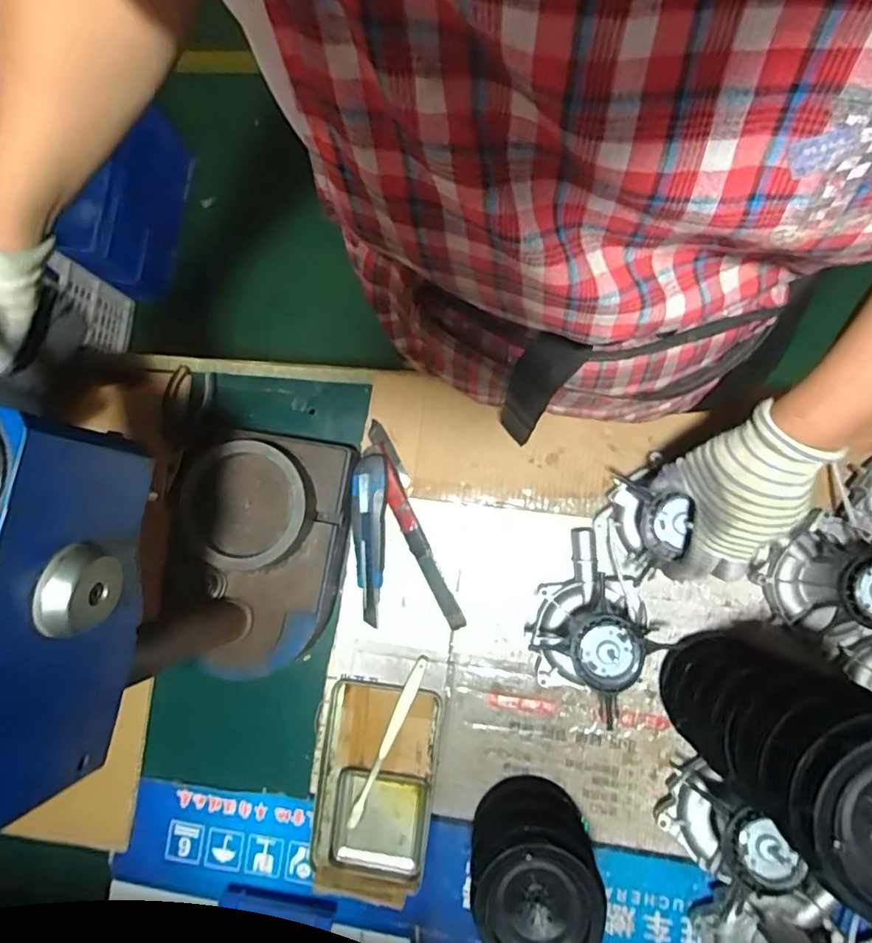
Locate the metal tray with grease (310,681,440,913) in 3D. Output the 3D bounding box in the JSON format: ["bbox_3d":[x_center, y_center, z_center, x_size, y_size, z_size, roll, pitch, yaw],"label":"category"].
[{"bbox_3d":[-0.064,0.323,0.569,0.119,0.027,0.195,8,79,1],"label":"metal tray with grease"}]

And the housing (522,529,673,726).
[{"bbox_3d":[0.146,0.142,0.530,0.090,0.107,0.142,32,80,5],"label":"housing"}]

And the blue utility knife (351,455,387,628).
[{"bbox_3d":[-0.072,0.073,0.590,0.035,0.013,0.176,1,94,-1],"label":"blue utility knife"}]

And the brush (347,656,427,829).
[{"bbox_3d":[-0.048,0.275,0.567,0.013,0.016,0.173,23,80,4],"label":"brush"}]

